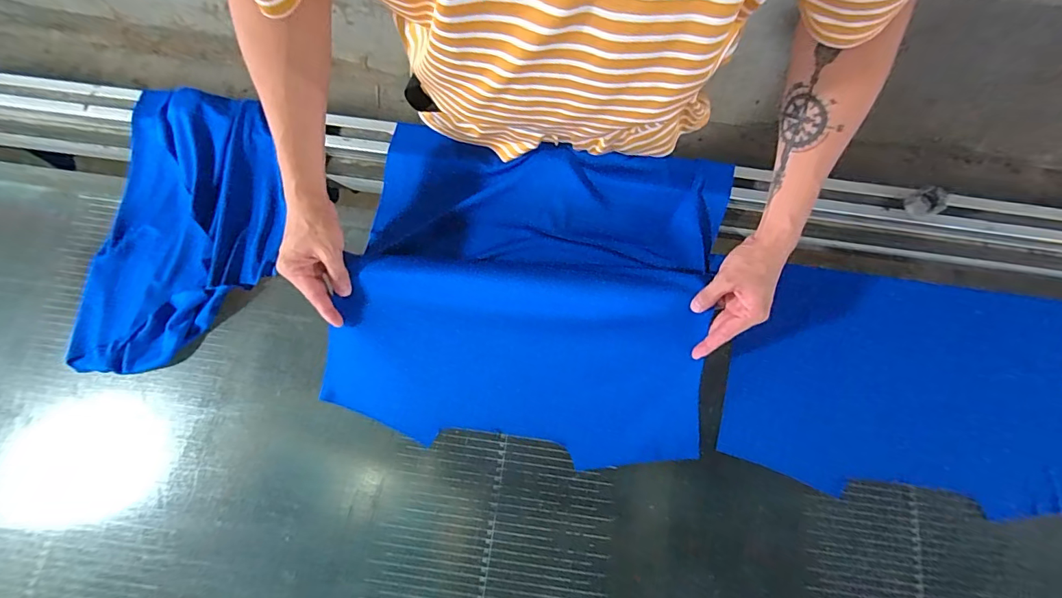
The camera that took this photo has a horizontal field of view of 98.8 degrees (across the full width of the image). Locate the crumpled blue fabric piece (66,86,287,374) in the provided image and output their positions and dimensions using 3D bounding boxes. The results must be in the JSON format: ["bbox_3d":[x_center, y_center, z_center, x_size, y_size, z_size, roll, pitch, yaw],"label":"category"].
[{"bbox_3d":[-0.458,-0.104,0.611,0.244,0.048,0.394,1,76,-1],"label":"crumpled blue fabric piece"}]

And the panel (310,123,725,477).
[{"bbox_3d":[0.004,-0.015,0.593,0.462,0.052,0.394,7,76,0],"label":"panel"}]

